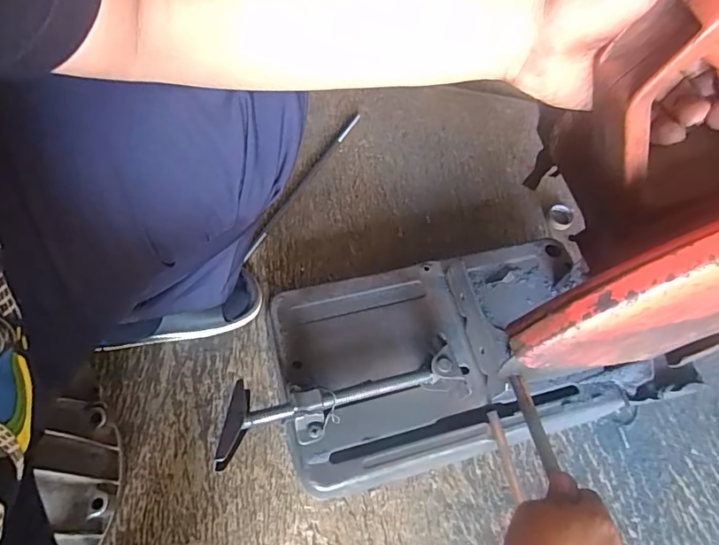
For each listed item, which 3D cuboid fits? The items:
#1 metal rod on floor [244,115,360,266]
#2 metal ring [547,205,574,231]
[{"bbox_3d":[-0.091,-0.151,0.818,0.014,0.005,0.338,29,61,11],"label":"metal rod on floor"},{"bbox_3d":[0.340,-0.095,0.839,0.040,0.011,0.053,21,65,7],"label":"metal ring"}]

